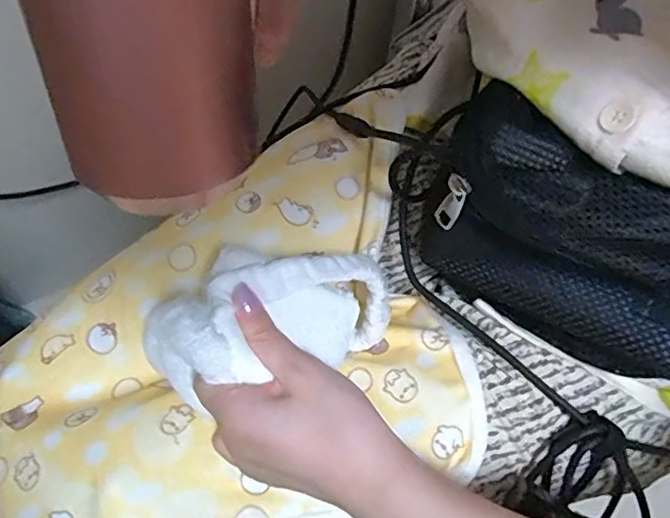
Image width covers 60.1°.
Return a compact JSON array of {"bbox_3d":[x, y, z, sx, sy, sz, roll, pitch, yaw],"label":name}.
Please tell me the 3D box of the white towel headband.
[{"bbox_3d":[-0.033,0.026,0.307,0.129,0.034,0.069,-12,67,-32],"label":"white towel headband"}]

